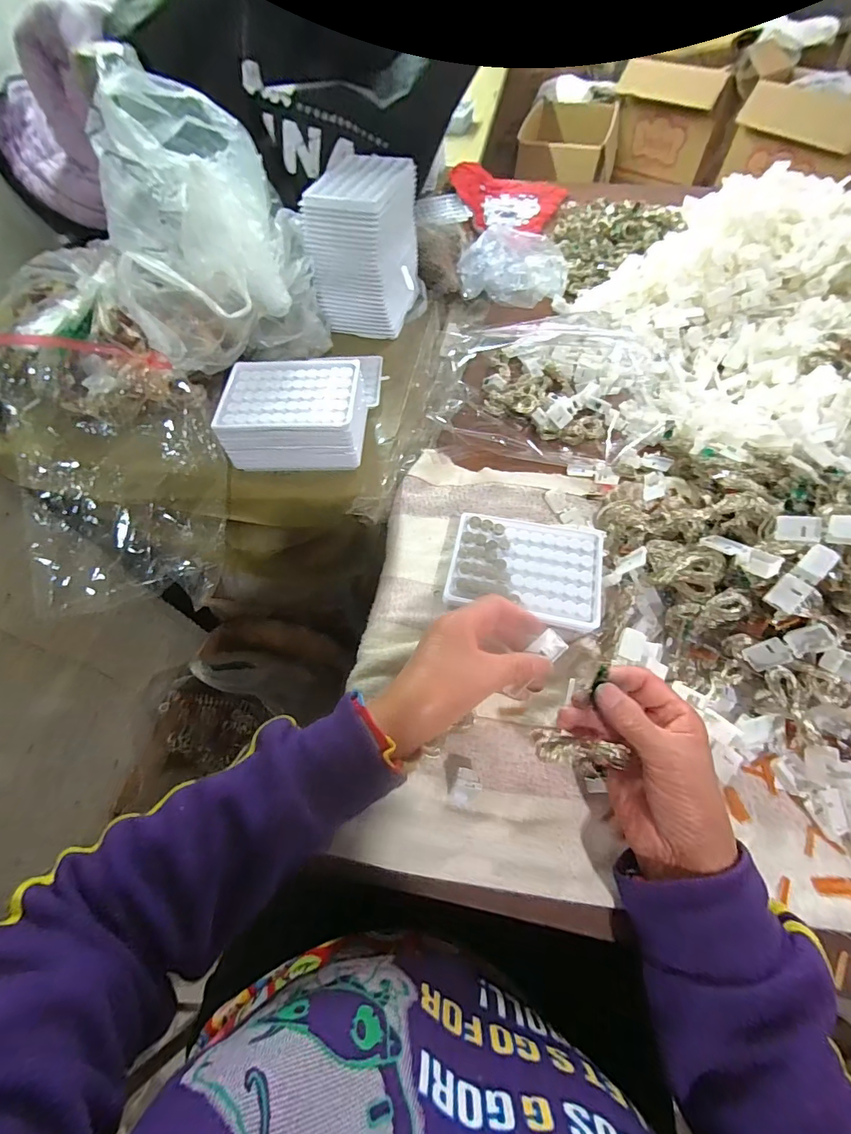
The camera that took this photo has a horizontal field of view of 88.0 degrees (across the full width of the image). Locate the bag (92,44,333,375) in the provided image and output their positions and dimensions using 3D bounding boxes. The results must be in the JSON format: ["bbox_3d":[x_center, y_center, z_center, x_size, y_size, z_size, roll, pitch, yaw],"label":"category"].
[{"bbox_3d":[-0.212,-0.319,0.451,0.180,0.205,0.190,-19,61,-8],"label":"bag"}]

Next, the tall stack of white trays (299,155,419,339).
[{"bbox_3d":[-0.072,-0.388,0.543,0.106,0.139,0.146,8,61,7],"label":"tall stack of white trays"}]

